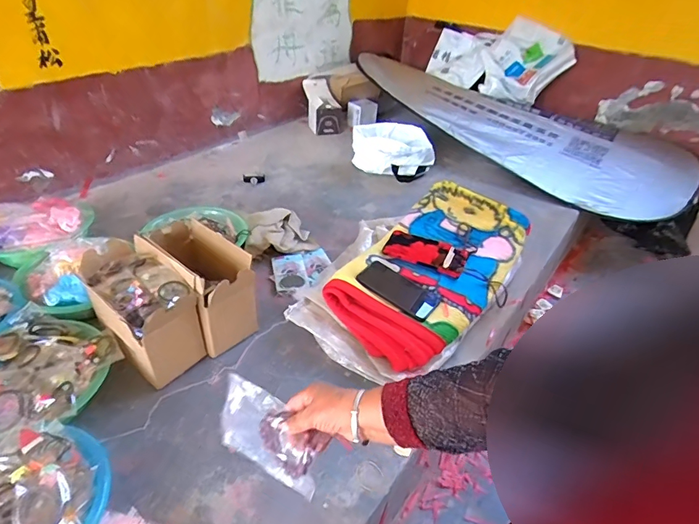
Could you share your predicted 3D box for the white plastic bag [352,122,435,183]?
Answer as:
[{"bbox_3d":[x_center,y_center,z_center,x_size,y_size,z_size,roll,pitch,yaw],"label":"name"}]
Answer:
[{"bbox_3d":[0.145,-0.371,1.480,0.272,0.145,0.156,6,37,3],"label":"white plastic bag"}]

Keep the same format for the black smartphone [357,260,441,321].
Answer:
[{"bbox_3d":[0.099,0.054,0.886,0.165,0.008,0.086,31,43,19],"label":"black smartphone"}]

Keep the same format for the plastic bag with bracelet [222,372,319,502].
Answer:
[{"bbox_3d":[-0.110,0.227,0.572,0.159,0.114,0.024,19,21,30],"label":"plastic bag with bracelet"}]

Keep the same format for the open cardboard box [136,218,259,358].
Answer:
[{"bbox_3d":[-0.282,0.052,0.852,0.220,0.193,0.116,31,45,32],"label":"open cardboard box"}]

